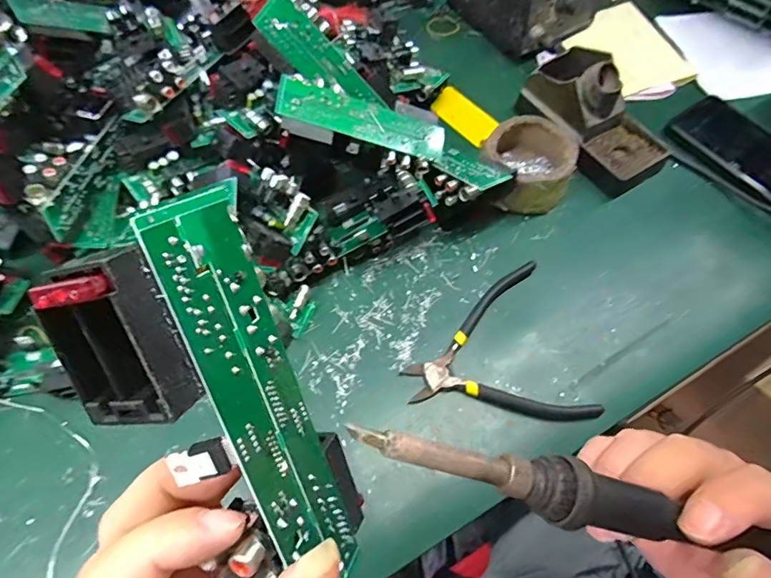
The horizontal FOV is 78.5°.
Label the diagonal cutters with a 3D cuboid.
[{"bbox_3d":[0.082,0.052,0.386,0.135,0.012,0.134,-12,65,-5],"label":"diagonal cutters"}]

